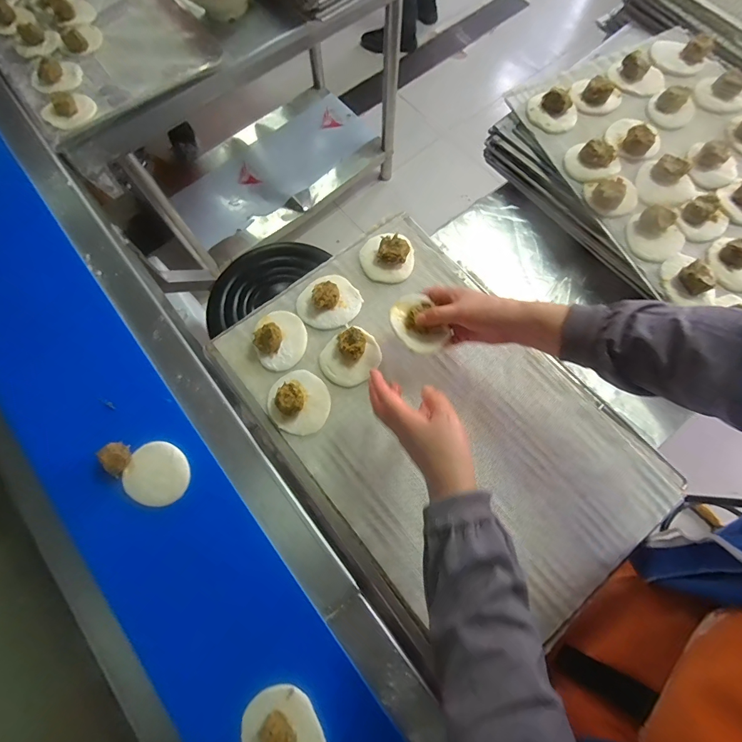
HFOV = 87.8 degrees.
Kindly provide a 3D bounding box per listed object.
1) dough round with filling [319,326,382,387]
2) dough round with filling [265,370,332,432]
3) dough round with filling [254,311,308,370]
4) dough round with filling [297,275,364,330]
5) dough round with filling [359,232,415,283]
[{"bbox_3d":[-0.029,-0.022,0.558,0.086,0.030,0.074,-26,75,-7],"label":"dough round with filling"},{"bbox_3d":[-0.103,0.042,0.546,0.089,0.033,0.085,0,74,0],"label":"dough round with filling"},{"bbox_3d":[-0.134,-0.050,0.572,0.074,0.032,0.091,-9,74,-3],"label":"dough round with filling"},{"bbox_3d":[-0.065,-0.111,0.593,0.091,0.032,0.092,0,74,0],"label":"dough round with filling"},{"bbox_3d":[0.027,-0.184,0.616,0.085,0.033,0.076,-6,74,-2],"label":"dough round with filling"}]

